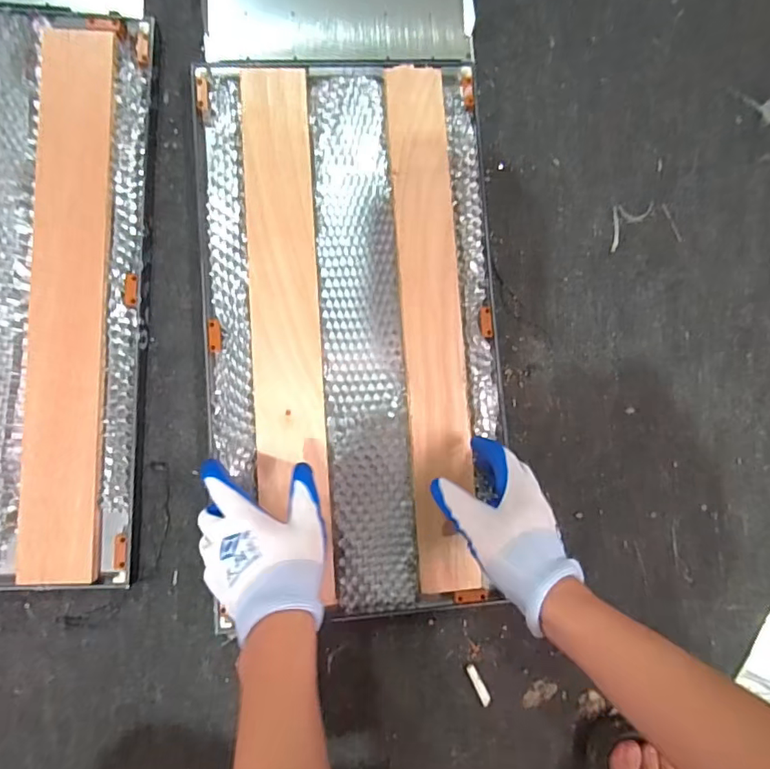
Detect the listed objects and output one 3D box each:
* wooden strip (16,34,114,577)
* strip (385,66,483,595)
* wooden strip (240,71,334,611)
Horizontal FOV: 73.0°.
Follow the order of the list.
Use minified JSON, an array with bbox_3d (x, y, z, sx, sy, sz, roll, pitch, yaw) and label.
[{"bbox_3d":[-0.307,-0.082,0.504,0.071,0.013,0.533,0,86,-5],"label":"wooden strip"},{"bbox_3d":[0.049,-0.063,0.532,0.063,0.009,0.531,-3,86,-6],"label":"strip"},{"bbox_3d":[-0.097,-0.068,0.518,0.068,0.007,0.505,-3,86,-6],"label":"wooden strip"}]

